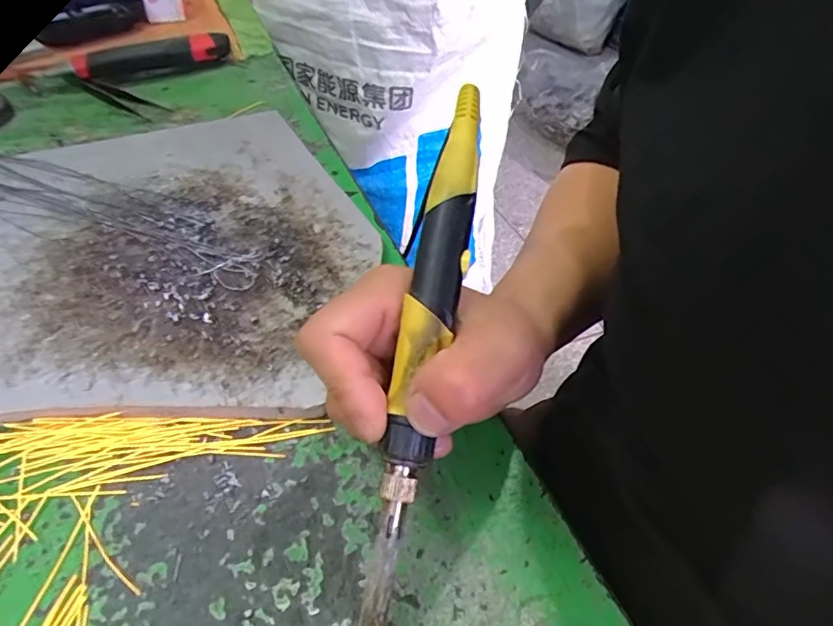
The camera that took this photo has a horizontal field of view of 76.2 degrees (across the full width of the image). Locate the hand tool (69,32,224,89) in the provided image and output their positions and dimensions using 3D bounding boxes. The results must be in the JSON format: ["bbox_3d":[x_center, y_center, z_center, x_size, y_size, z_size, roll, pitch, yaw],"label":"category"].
[{"bbox_3d":[-0.234,-0.234,0.483,0.130,0.024,0.033,-28,54,-29],"label":"hand tool"}]

